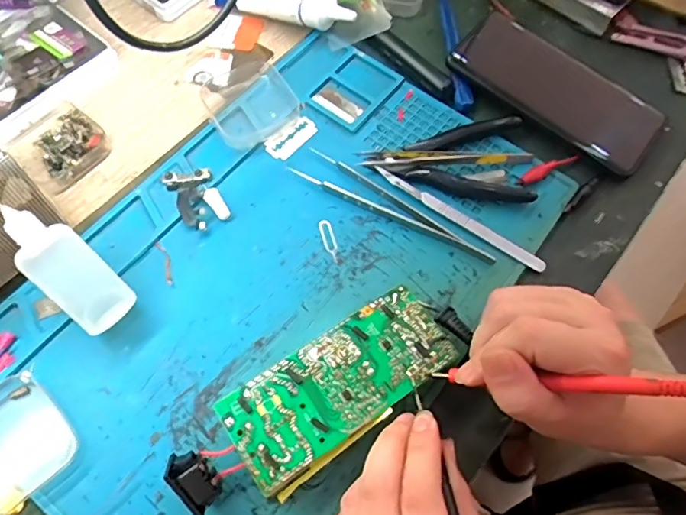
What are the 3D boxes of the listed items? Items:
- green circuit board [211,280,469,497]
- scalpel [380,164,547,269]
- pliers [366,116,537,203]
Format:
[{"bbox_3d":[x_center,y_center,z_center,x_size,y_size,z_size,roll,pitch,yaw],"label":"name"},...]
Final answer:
[{"bbox_3d":[-0.002,0.074,0.308,0.132,0.026,0.056,-32,71,-16],"label":"green circuit board"},{"bbox_3d":[0.081,-0.029,0.365,0.132,0.005,0.010,34,68,12],"label":"scalpel"},{"bbox_3d":[0.079,-0.070,0.381,0.110,0.010,0.069,-3,65,-4],"label":"pliers"}]

